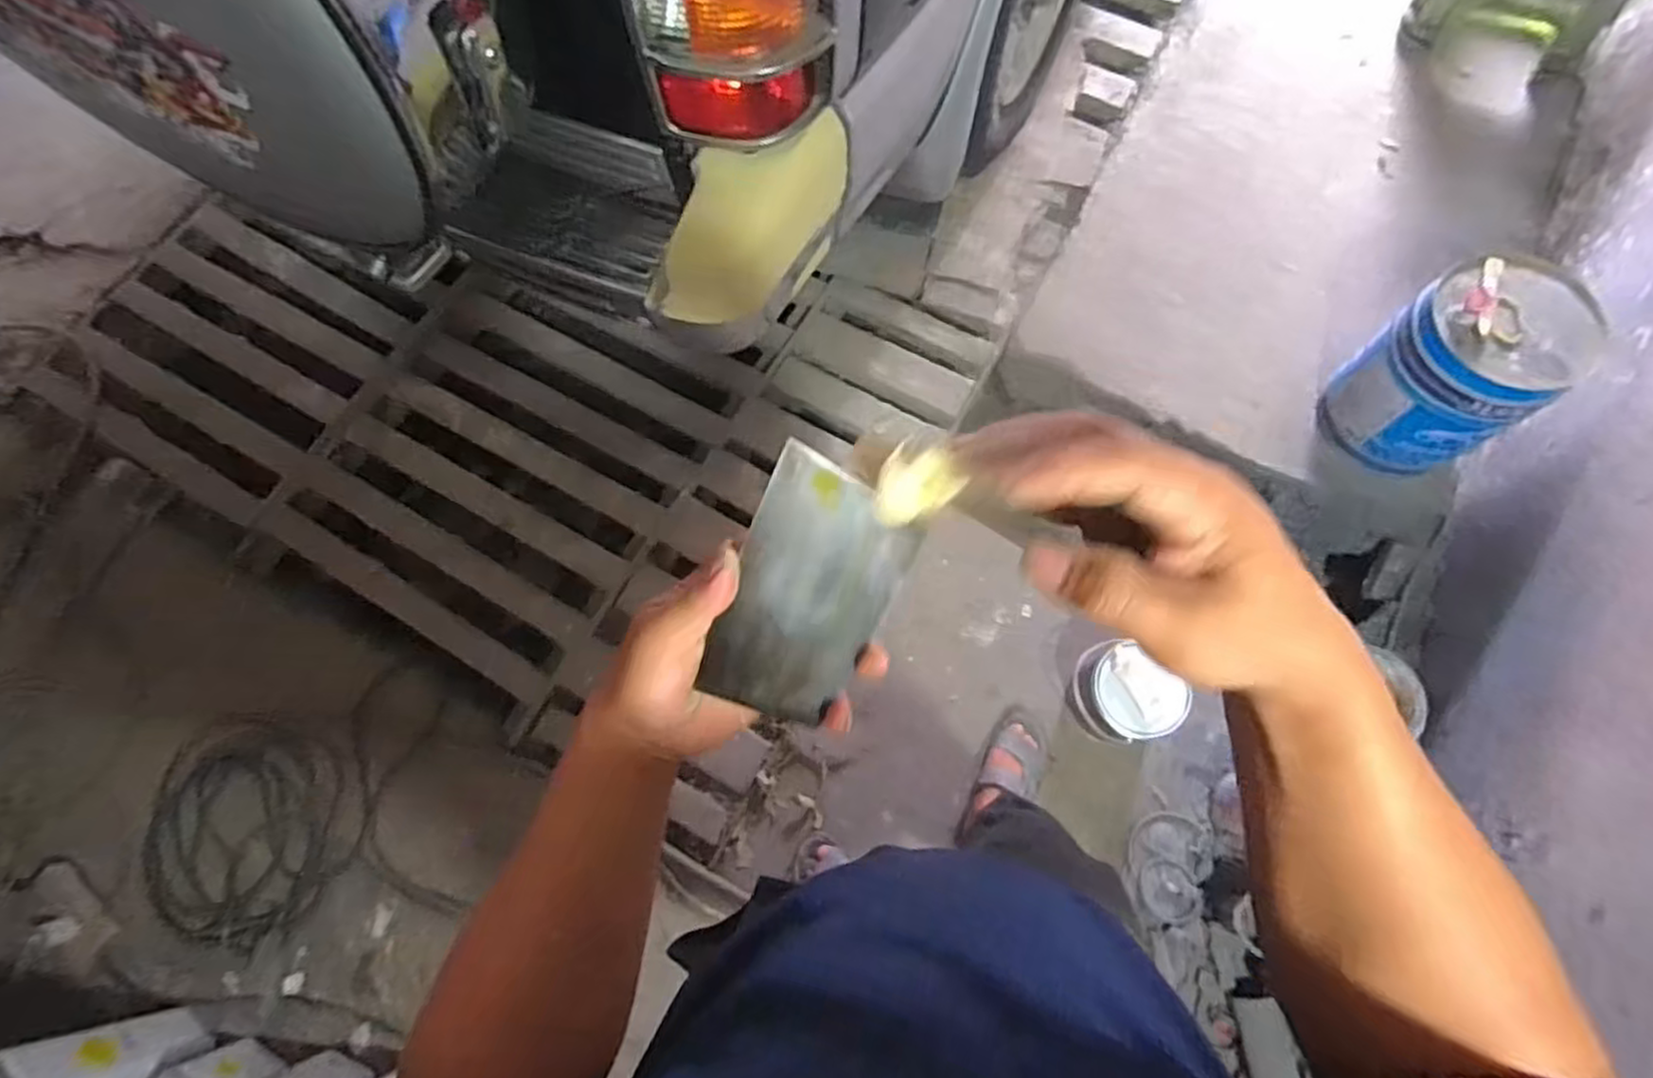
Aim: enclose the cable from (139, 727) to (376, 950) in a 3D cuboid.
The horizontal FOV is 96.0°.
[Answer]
[{"bbox_3d":[-1.020,0.530,1.328,0.373,0.035,0.363,8,71,5],"label":"cable"}]

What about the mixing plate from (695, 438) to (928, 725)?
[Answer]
[{"bbox_3d":[-0.009,0.029,0.350,0.073,0.006,0.132,21,114,-10],"label":"mixing plate"}]

